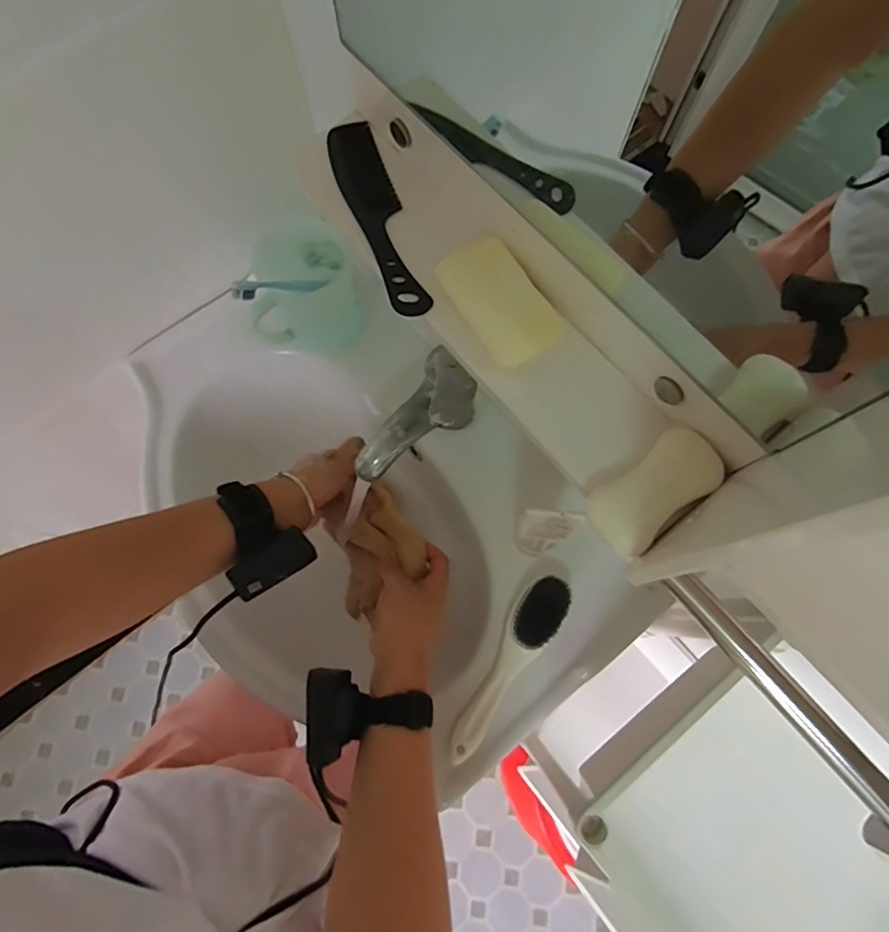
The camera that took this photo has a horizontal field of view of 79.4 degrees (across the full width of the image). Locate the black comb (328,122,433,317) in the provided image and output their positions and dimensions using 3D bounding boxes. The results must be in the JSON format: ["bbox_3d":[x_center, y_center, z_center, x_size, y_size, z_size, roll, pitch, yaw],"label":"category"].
[{"bbox_3d":[-0.051,-0.190,0.405,0.037,0.006,0.176,-19,76,-5],"label":"black comb"}]

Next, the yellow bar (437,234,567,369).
[{"bbox_3d":[0.038,-0.116,0.373,0.051,0.018,0.092,-36,78,-9],"label":"yellow bar"}]

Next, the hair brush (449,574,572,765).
[{"bbox_3d":[0.060,0.191,0.511,0.043,0.029,0.188,34,77,9],"label":"hair brush"}]

